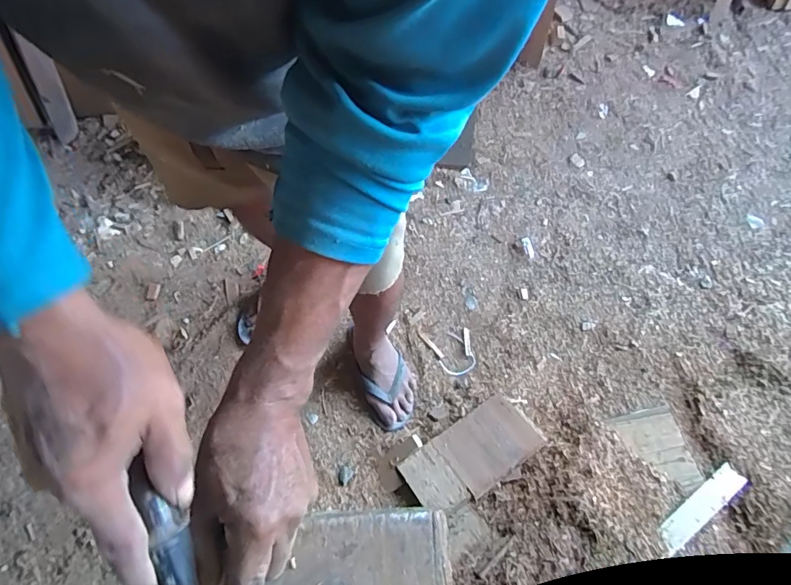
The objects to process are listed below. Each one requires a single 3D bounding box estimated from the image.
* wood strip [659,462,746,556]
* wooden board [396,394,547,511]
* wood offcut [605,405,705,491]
[{"bbox_3d":[0.574,0.405,0.896,0.224,0.008,0.047,-27,63,-20],"label":"wood strip"},{"bbox_3d":[0.149,0.324,0.951,0.265,0.017,0.139,-32,51,-12],"label":"wooden board"},{"bbox_3d":[0.528,0.316,0.959,0.125,0.012,0.153,-13,59,-4],"label":"wood offcut"}]

